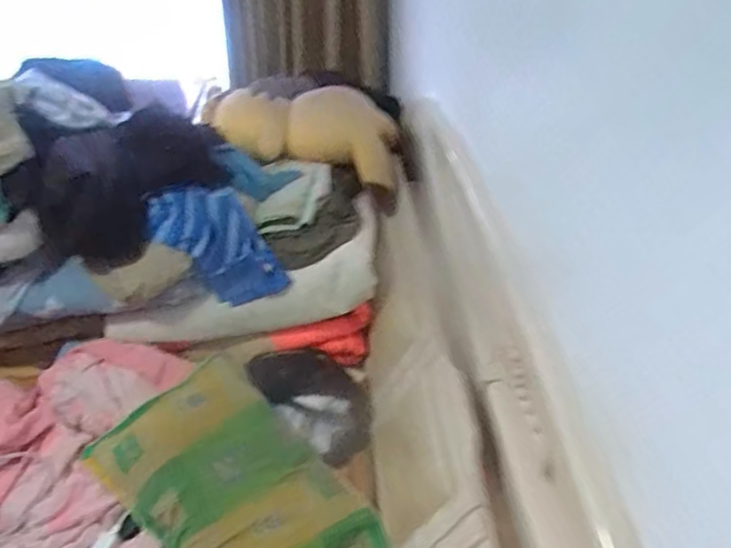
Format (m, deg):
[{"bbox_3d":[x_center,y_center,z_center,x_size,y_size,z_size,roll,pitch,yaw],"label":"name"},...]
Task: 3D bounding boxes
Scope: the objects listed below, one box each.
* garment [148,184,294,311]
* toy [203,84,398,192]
[{"bbox_3d":[-0.349,-0.080,1.449,0.370,0.058,0.218,45,69,-9],"label":"garment"},{"bbox_3d":[-0.169,-0.429,1.726,0.542,0.233,0.213,6,37,-22],"label":"toy"}]

